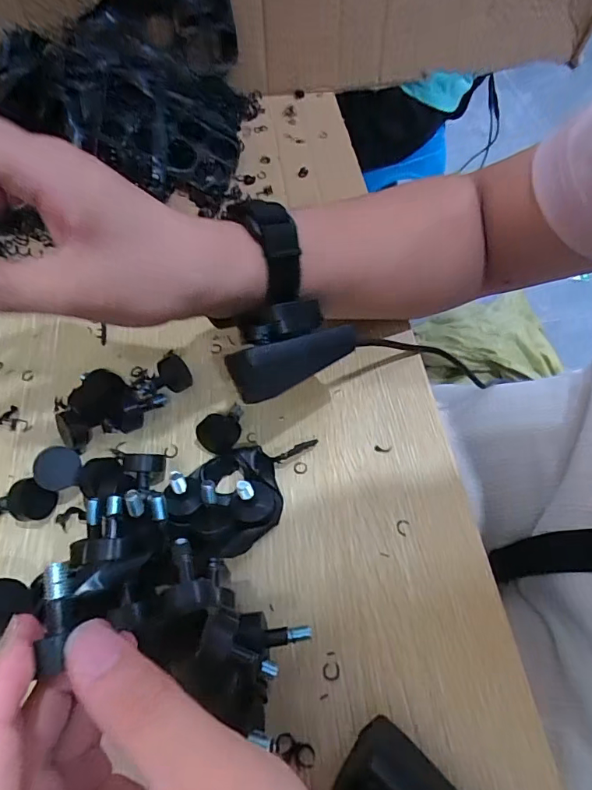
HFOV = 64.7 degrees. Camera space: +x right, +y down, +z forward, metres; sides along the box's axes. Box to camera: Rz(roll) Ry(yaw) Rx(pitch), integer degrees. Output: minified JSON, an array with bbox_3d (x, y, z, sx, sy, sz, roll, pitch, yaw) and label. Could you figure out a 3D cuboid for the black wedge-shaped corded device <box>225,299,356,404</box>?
[{"bbox_3d":[-0.003,-0.028,0.250,0.068,0.032,0.031,-24,62,-12],"label":"black wedge-shaped corded device"}]

